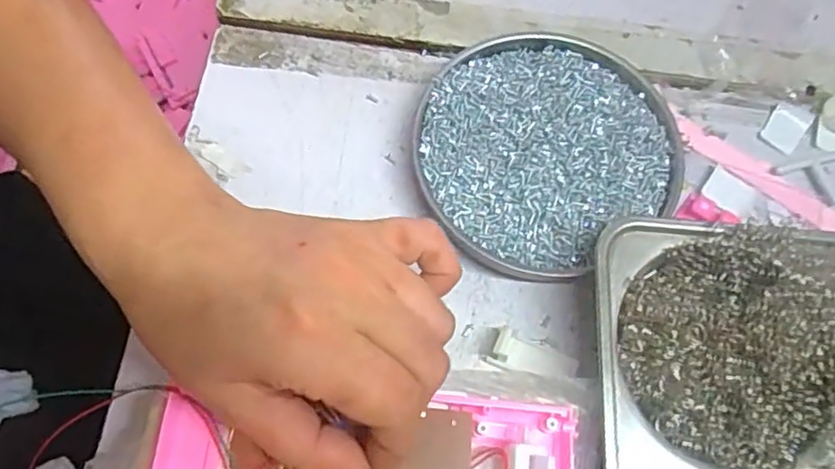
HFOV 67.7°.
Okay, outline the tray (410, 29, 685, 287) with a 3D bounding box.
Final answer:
[{"bbox_3d":[0.065,-0.046,0.326,0.131,0.019,0.125,1,69,-3],"label":"tray"}]

